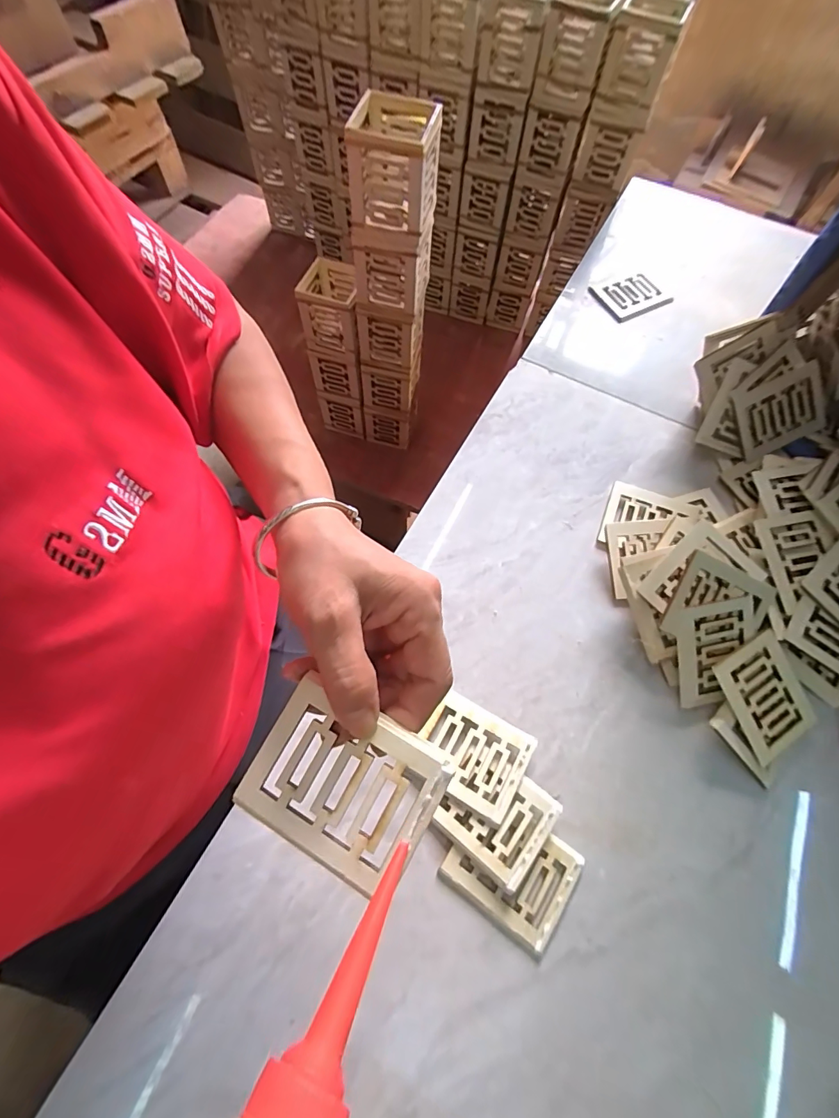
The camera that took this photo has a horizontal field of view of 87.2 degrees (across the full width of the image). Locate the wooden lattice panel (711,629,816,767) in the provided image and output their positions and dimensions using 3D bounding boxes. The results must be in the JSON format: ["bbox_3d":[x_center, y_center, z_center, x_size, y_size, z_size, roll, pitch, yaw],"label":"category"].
[{"bbox_3d":[0.267,0.105,0.340,0.066,0.006,0.080,-28,88,-13],"label":"wooden lattice panel"}]

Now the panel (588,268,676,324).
[{"bbox_3d":[0.255,-0.318,0.529,0.078,0.013,0.057,-23,69,-10],"label":"panel"}]

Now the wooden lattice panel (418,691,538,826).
[{"bbox_3d":[0.040,0.147,0.332,0.077,0.013,0.065,30,70,11],"label":"wooden lattice panel"}]

